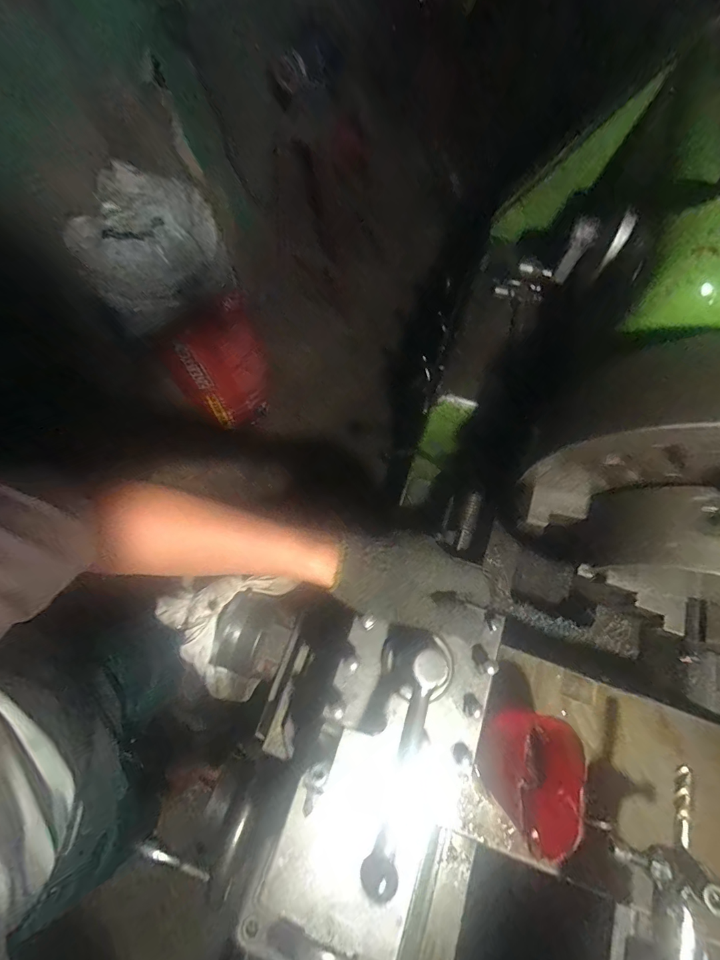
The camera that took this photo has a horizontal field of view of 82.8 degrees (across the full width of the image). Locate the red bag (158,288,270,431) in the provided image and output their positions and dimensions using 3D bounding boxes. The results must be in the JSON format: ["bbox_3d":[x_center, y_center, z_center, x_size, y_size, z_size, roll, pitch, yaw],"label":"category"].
[{"bbox_3d":[-0.452,-0.355,1.421,0.339,0.486,0.146,-34,72,-13],"label":"red bag"}]

